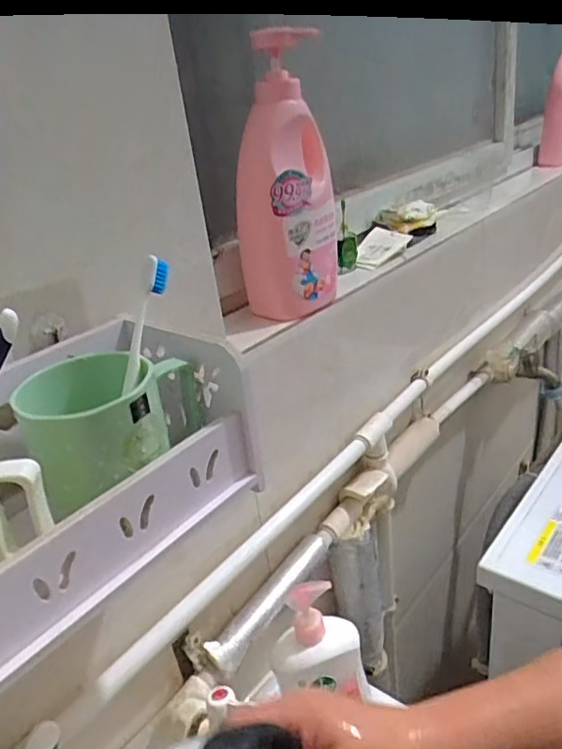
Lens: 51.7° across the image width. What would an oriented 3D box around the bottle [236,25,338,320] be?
[{"bbox_3d":[0.002,-0.207,0.616,0.106,0.273,0.085,-7,25,3],"label":"bottle"}]

